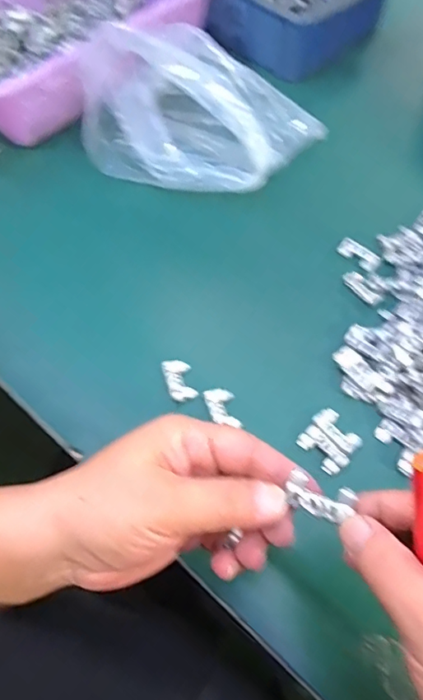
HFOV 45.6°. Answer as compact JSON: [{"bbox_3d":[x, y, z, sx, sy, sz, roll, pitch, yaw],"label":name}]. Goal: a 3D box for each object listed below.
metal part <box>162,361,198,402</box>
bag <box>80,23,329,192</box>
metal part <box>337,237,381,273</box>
[{"bbox_3d":[-0.023,0.022,0.367,0.020,0.012,0.034,-14,62,-6],"label":"metal part"},{"bbox_3d":[-0.016,-0.212,0.459,0.191,0.079,0.111,13,62,8],"label":"bag"},{"bbox_3d":[0.125,-0.080,0.425,0.037,0.007,0.015,39,69,20],"label":"metal part"}]

